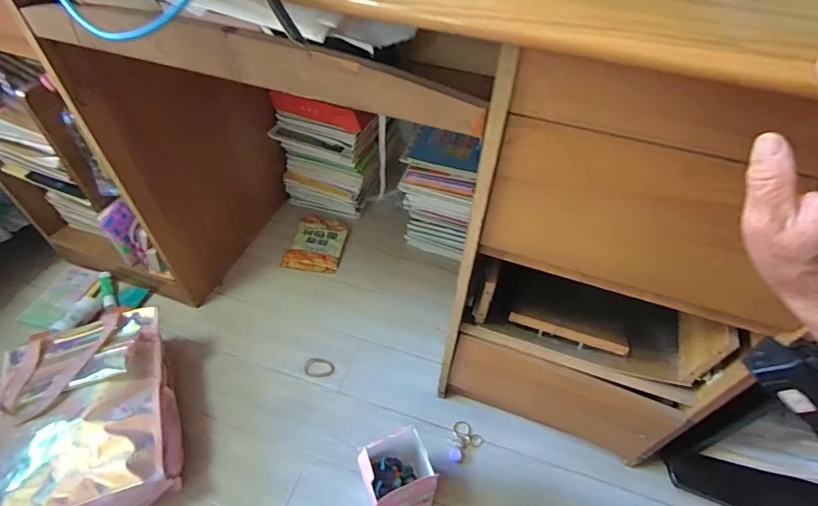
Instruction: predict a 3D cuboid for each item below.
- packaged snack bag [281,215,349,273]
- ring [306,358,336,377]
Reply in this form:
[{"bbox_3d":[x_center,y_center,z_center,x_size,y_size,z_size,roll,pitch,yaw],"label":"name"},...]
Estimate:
[{"bbox_3d":[-0.239,-0.030,1.148,0.136,0.021,0.186,7,50,4],"label":"packaged snack bag"},{"bbox_3d":[-0.189,0.243,0.918,0.062,0.006,0.044,7,50,4],"label":"ring"}]

